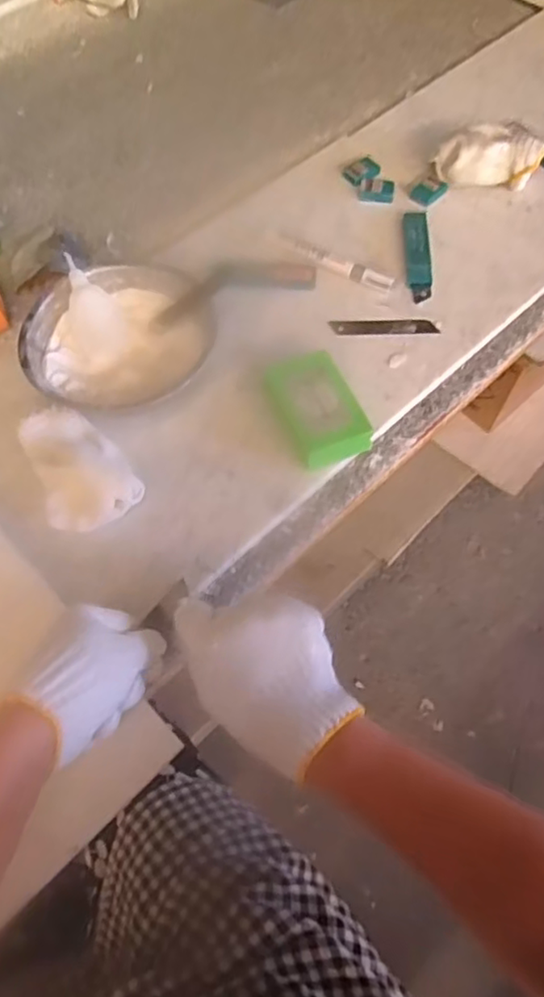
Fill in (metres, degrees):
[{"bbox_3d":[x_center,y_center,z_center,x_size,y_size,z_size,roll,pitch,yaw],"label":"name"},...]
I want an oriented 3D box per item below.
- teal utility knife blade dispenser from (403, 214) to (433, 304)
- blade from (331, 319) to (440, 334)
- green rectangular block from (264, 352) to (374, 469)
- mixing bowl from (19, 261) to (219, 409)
[{"bbox_3d":[0.144,-0.240,0.633,0.024,0.007,0.117,2,62,3],"label":"teal utility knife blade dispenser"},{"bbox_3d":[0.104,-0.160,0.599,0.096,0.006,0.016,1,75,2],"label":"blade"},{"bbox_3d":[0.036,-0.073,0.533,0.054,0.036,0.101,-22,63,-10],"label":"green rectangular block"},{"bbox_3d":[-0.128,-0.144,0.564,0.166,0.045,0.135,-32,65,-15],"label":"mixing bowl"}]

